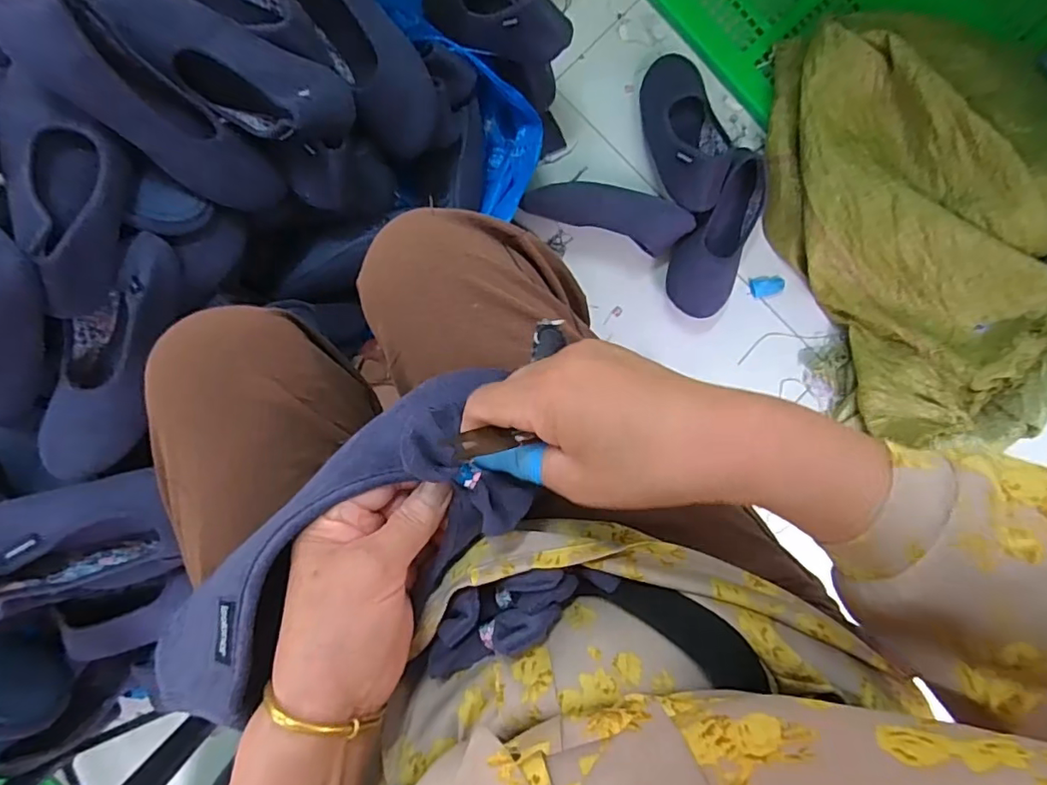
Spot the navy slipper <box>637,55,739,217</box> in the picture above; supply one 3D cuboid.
[{"bbox_3d":[0.233,-0.377,0.779,0.100,0.064,0.255,-4,69,-3],"label":"navy slipper"}]

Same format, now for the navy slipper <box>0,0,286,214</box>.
[{"bbox_3d":[-0.358,-0.270,0.530,0.250,0.055,0.076,37,86,-38],"label":"navy slipper"}]

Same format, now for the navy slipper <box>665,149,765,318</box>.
[{"bbox_3d":[0.280,-0.223,0.777,0.099,0.061,0.232,21,88,-3],"label":"navy slipper"}]

